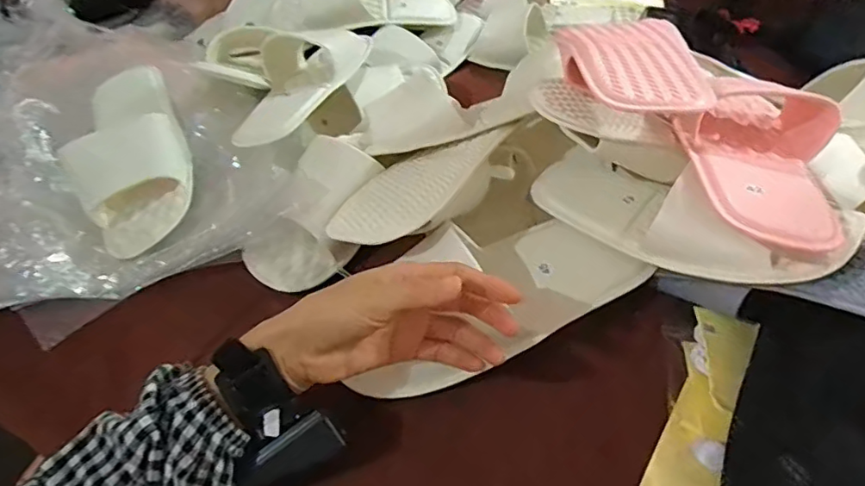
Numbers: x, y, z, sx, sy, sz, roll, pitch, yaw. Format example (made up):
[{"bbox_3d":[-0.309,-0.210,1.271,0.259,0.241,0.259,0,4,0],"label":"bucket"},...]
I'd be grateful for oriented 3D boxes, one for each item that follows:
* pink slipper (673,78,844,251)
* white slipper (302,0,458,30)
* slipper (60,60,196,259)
[{"bbox_3d":[0.240,-0.075,0.419,0.109,0.059,0.233,14,48,17],"label":"pink slipper"},{"bbox_3d":[-0.069,-0.323,0.769,0.211,0.075,0.065,-2,43,-21],"label":"white slipper"},{"bbox_3d":[-0.299,-0.096,0.560,0.108,0.063,0.239,-16,60,-12],"label":"slipper"}]

